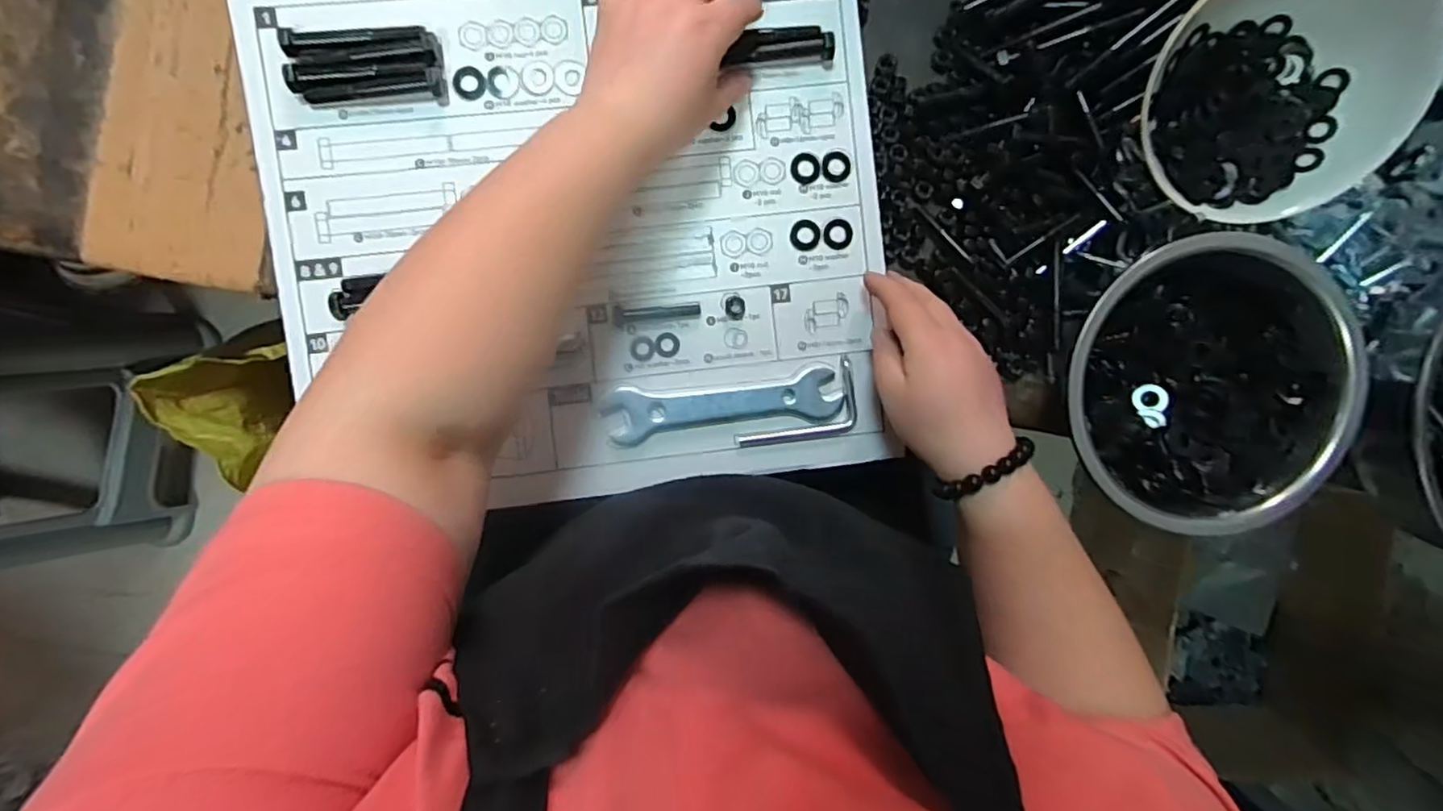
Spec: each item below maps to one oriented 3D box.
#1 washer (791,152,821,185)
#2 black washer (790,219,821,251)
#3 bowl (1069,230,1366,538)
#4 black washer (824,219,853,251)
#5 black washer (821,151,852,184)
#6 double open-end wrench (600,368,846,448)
[{"bbox_3d":[0.054,-0.151,0.400,0.019,0.004,0.020,0,94,-2],"label":"washer"},{"bbox_3d":[0.054,-0.109,0.403,0.019,0.004,0.019,0,94,-2],"label":"black washer"},{"bbox_3d":[0.291,-0.012,0.386,0.170,0.068,0.155,0,94,-2],"label":"bowl"},{"bbox_3d":[0.075,-0.110,0.404,0.019,0.004,0.019,0,94,-2],"label":"black washer"},{"bbox_3d":[0.074,-0.153,0.403,0.018,0.004,0.020,21,93,-4],"label":"black washer"},{"bbox_3d":[0.001,-0.001,0.402,0.148,0.007,0.035,-8,94,-2],"label":"double open-end wrench"}]

